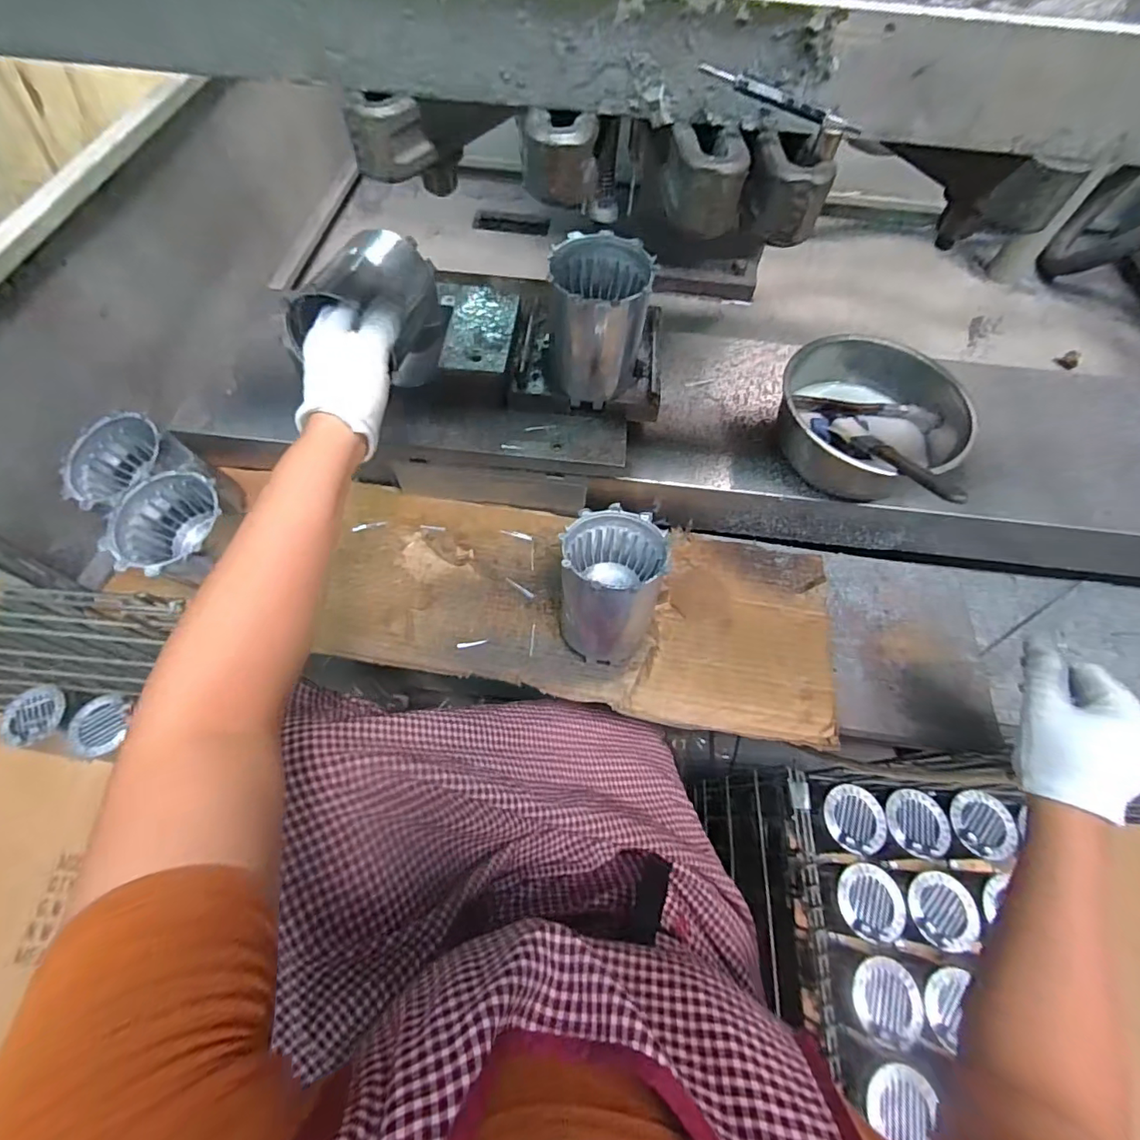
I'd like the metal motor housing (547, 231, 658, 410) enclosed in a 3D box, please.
[{"bbox_3d":[0.027,-0.237,0.495,0.086,0.120,0.080,13,63,4],"label":"metal motor housing"}]

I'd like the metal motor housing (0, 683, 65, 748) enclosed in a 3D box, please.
[{"bbox_3d":[-0.786,0.211,0.756,0.067,0.025,0.088,11,58,4],"label":"metal motor housing"}]

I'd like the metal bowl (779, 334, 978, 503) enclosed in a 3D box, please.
[{"bbox_3d":[0.308,-0.160,0.556,0.175,0.085,0.168,1,63,-2],"label":"metal bowl"}]

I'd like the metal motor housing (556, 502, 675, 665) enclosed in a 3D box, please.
[{"bbox_3d":[0.039,0.016,0.492,0.092,0.118,0.107,-1,63,-3],"label":"metal motor housing"}]

